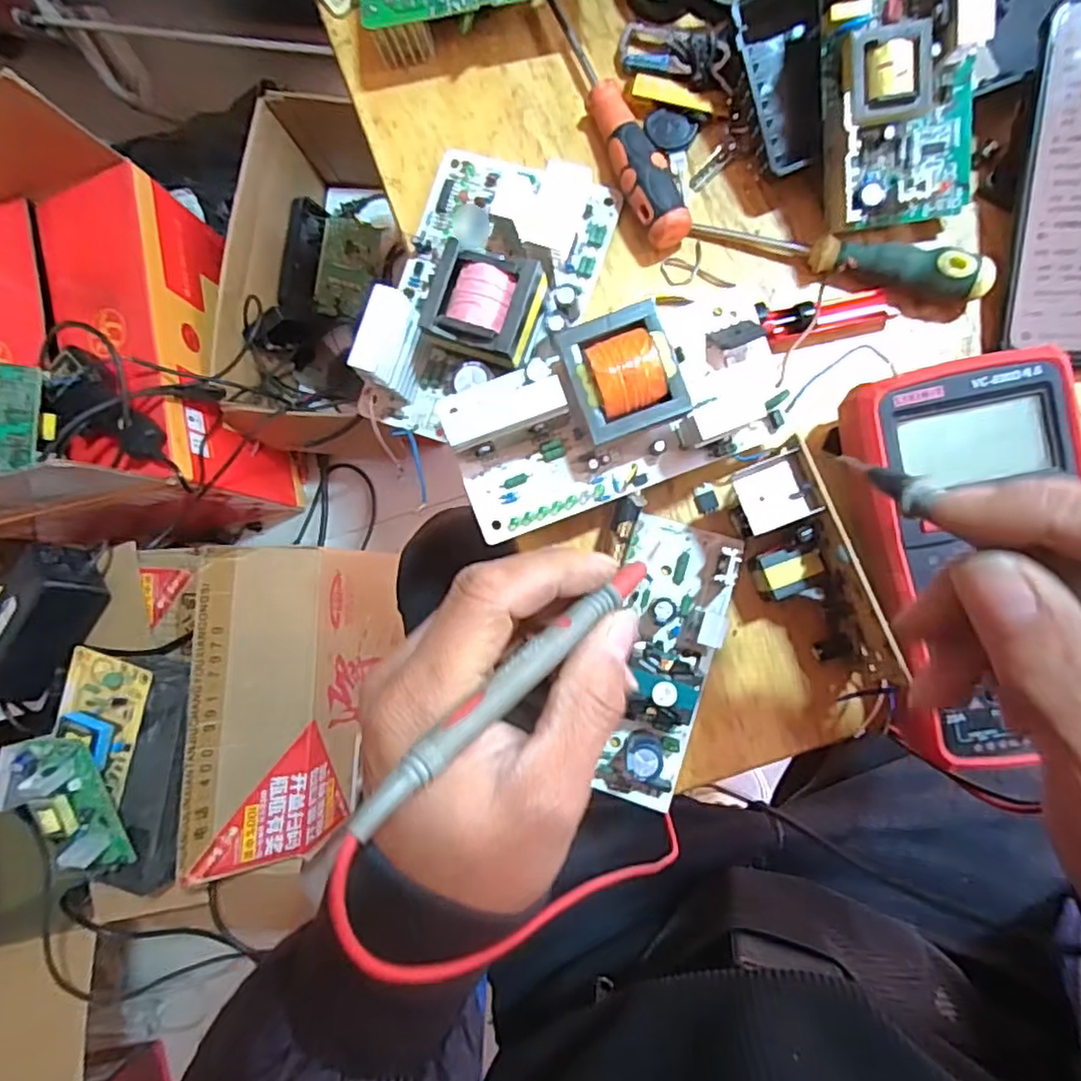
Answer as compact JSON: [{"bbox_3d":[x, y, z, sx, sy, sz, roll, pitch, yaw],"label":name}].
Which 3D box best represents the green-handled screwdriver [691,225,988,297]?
[{"bbox_3d":[0.152,-0.148,0.338,0.145,0.027,0.019,18,89,9],"label":"green-handled screwdriver"}]

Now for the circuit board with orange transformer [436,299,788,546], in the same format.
[{"bbox_3d":[0.036,-0.063,0.312,0.161,0.050,0.075,-20,83,6],"label":"circuit board with orange transformer"}]

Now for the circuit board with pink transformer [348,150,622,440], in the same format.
[{"bbox_3d":[-0.034,-0.139,0.349,0.106,0.055,0.163,19,89,9],"label":"circuit board with pink transformer"}]

